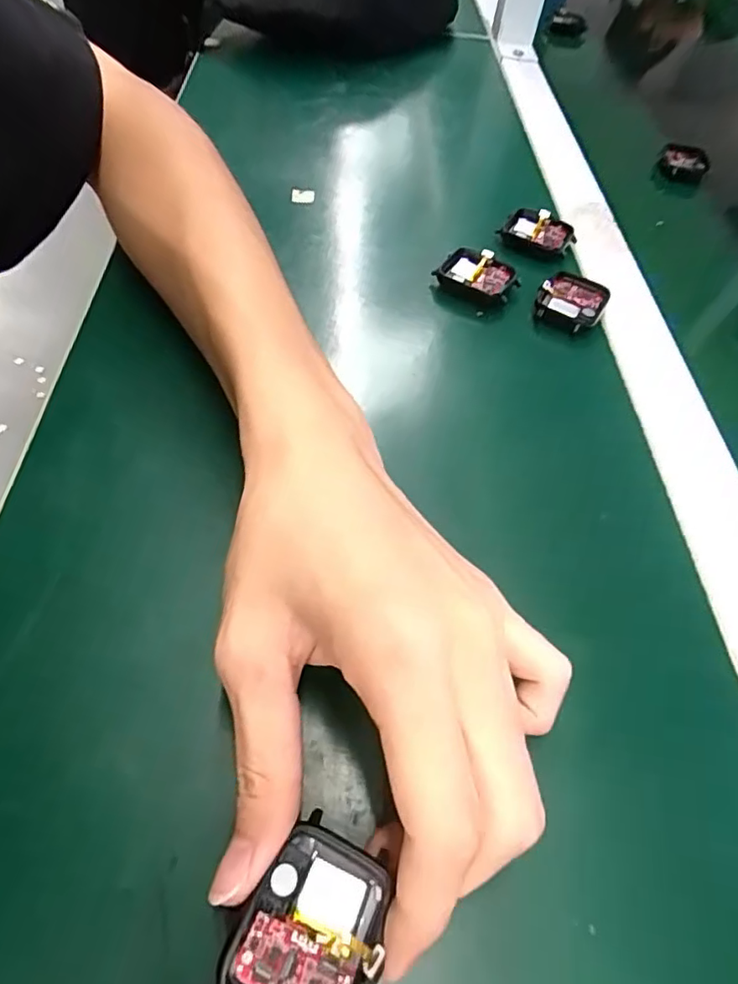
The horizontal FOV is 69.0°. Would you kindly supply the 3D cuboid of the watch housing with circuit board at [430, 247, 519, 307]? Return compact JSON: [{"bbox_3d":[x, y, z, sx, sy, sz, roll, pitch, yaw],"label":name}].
[{"bbox_3d":[0.066,-0.131,0.325,0.045,0.012,0.034,32,59,15],"label":"watch housing with circuit board"}]

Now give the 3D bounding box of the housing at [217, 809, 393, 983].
[{"bbox_3d":[-0.015,0.118,0.144,0.035,0.010,0.044,23,57,12],"label":"housing"}]

